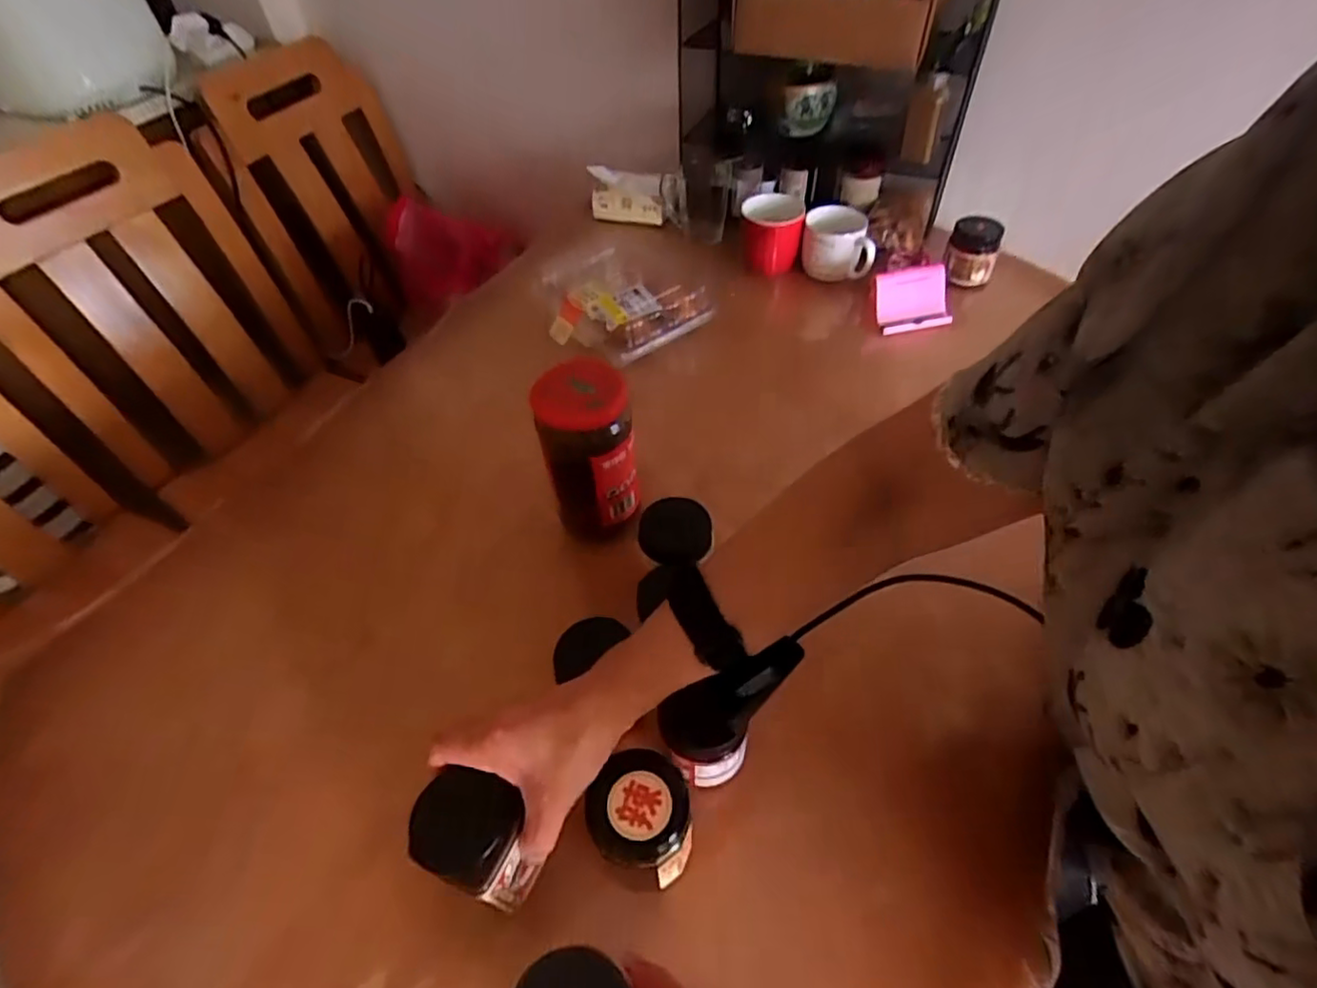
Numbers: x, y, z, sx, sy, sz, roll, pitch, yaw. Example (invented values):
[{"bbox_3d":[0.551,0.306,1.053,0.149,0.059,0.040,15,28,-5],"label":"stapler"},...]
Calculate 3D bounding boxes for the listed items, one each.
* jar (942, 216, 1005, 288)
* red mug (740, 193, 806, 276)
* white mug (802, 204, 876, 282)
[{"bbox_3d":[0.447,-0.350,0.920,0.068,0.078,0.071,20,53,19],"label":"jar"},{"bbox_3d":[0.168,-0.386,0.974,0.093,0.089,0.094,8,50,9],"label":"red mug"},{"bbox_3d":[0.263,-0.369,0.965,0.097,0.086,0.089,1,49,4],"label":"white mug"}]

